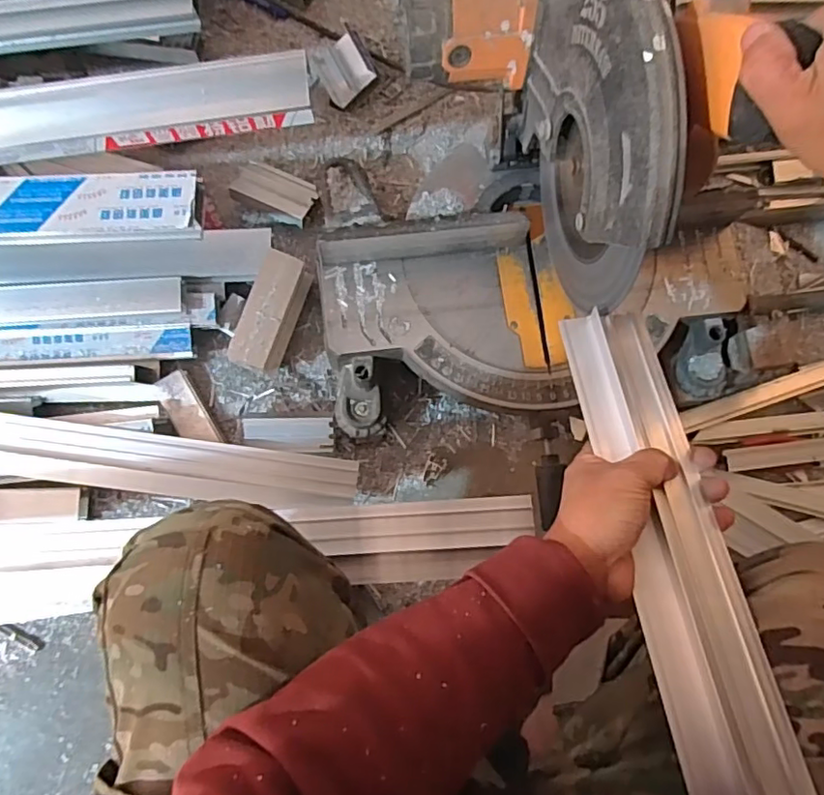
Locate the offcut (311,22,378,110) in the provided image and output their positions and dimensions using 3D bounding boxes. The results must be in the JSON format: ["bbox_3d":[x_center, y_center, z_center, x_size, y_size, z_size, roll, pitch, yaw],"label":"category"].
[{"bbox_3d":[-0.096,-0.463,0.814,0.077,0.031,0.091,-32,98,23],"label":"offcut"}]

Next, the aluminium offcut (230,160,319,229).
[{"bbox_3d":[-0.184,-0.278,0.801,0.107,0.035,0.054,29,81,3],"label":"aluminium offcut"}]

